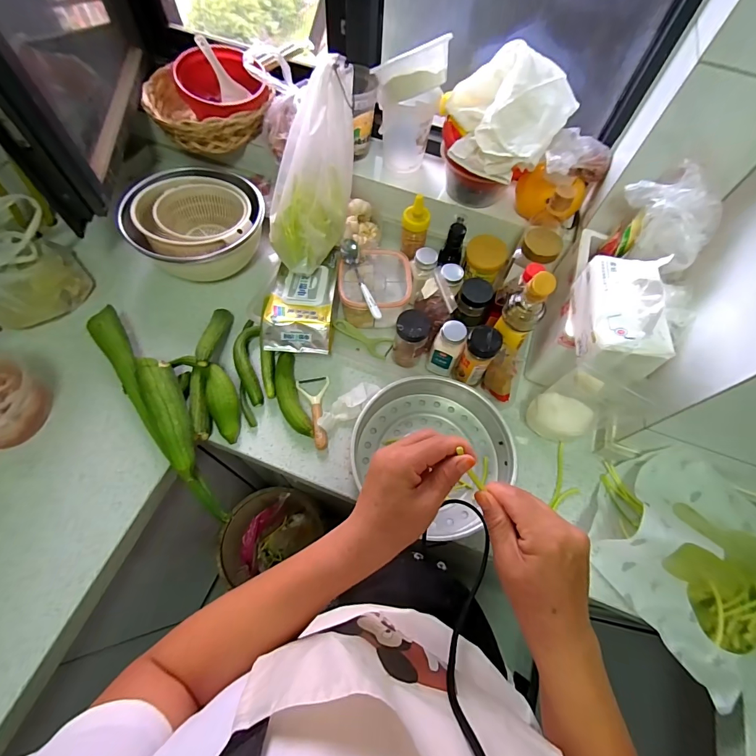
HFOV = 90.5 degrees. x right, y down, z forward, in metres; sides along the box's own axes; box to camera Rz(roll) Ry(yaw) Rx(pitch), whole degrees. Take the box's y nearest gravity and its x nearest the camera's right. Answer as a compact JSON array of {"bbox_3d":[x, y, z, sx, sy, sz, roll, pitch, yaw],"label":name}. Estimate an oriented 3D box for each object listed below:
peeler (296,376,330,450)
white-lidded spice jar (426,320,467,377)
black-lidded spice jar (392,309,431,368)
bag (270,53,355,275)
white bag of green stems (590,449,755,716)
[{"bbox_3d":[-0.106,0.056,0.667,0.058,0.023,0.141,-12,65,-9],"label":"peeler"},{"bbox_3d":[0.125,-0.050,0.678,0.054,0.116,0.050,19,65,6],"label":"white-lidded spice jar"},{"bbox_3d":[0.060,-0.073,0.685,0.056,0.116,0.058,1,64,-2],"label":"black-lidded spice jar"},{"bbox_3d":[-0.108,-0.359,0.655,0.112,0.122,0.342,15,101,4],"label":"bag"},{"bbox_3d":[0.462,0.252,0.553,0.253,0.110,0.282,37,68,14],"label":"white bag of green stems"}]

